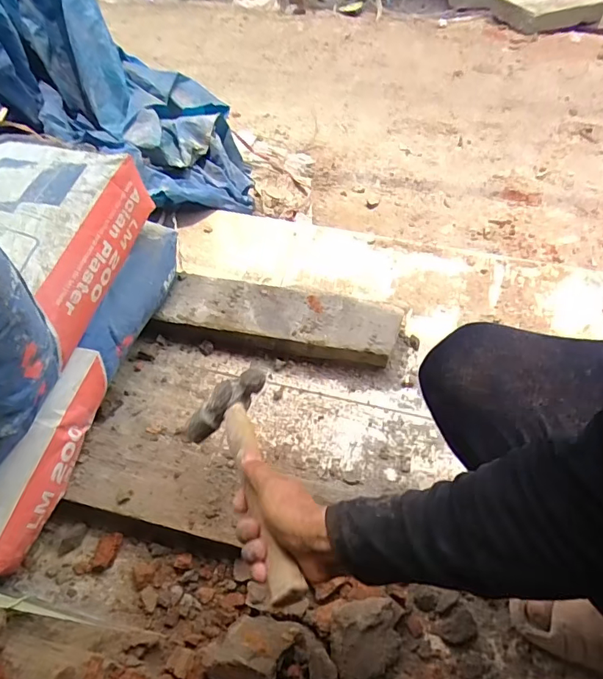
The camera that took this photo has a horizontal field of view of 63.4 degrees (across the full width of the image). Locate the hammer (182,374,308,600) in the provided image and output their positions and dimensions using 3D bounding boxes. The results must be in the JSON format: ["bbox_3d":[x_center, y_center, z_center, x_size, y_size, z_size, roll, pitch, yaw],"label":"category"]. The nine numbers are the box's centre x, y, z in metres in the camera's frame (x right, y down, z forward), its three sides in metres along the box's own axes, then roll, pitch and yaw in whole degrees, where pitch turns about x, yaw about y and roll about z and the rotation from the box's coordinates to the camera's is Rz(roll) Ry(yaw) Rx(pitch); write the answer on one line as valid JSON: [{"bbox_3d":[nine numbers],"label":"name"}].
[{"bbox_3d":[-0.050,0.141,0.526,0.116,0.032,0.272,-41,41,2],"label":"hammer"}]

